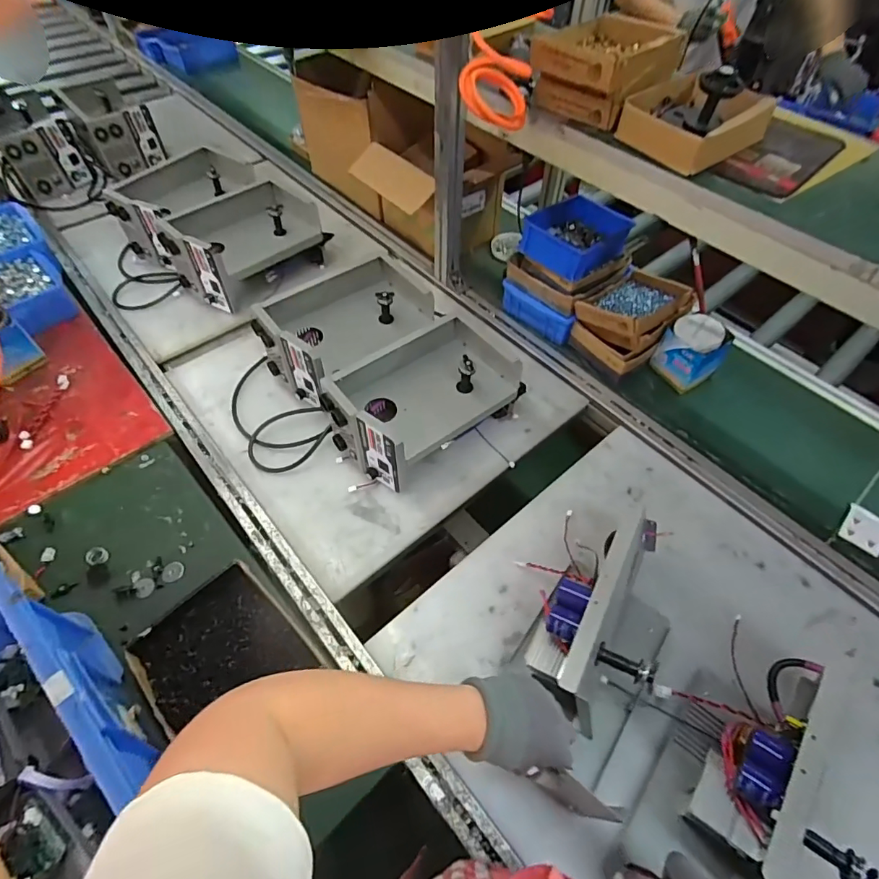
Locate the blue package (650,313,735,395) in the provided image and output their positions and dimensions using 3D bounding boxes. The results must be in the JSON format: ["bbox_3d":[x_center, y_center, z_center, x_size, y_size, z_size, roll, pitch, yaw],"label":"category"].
[{"bbox_3d":[0.471,-0.155,0.929,0.112,0.129,0.075,34,61,21],"label":"blue package"}]

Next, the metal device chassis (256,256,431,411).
[{"bbox_3d":[-0.168,-0.203,0.923,0.293,0.145,0.202,-38,64,-24],"label":"metal device chassis"}]

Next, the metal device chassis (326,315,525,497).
[{"bbox_3d":[-0.025,-0.067,0.832,0.302,0.146,0.178,-33,62,-22],"label":"metal device chassis"}]

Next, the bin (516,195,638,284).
[{"bbox_3d":[0.265,-0.394,0.948,0.180,0.067,0.145,-36,63,-23],"label":"bin"}]

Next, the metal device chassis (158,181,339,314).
[{"bbox_3d":[-0.439,-0.451,1.090,0.224,0.142,0.317,38,62,23],"label":"metal device chassis"}]

